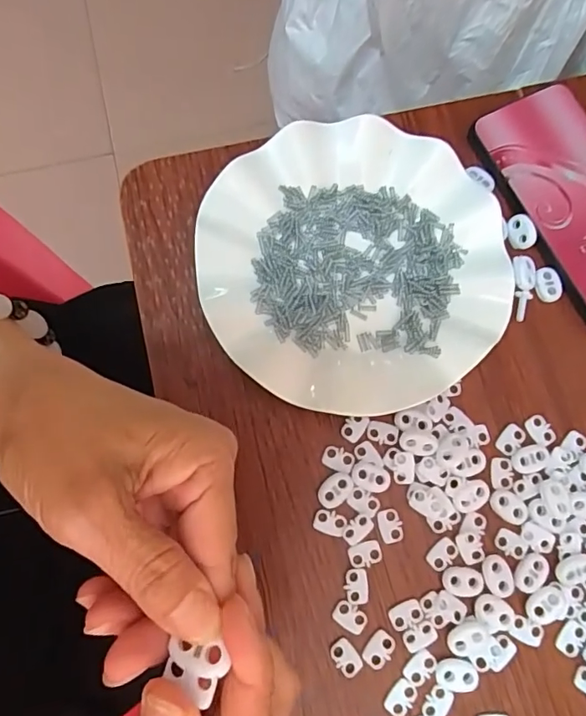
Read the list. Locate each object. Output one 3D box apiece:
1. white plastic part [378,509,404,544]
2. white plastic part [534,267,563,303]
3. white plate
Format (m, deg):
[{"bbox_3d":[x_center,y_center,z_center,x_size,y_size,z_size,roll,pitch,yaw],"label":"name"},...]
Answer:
[{"bbox_3d":[0.057,0.098,0.289,0.013,0.004,0.018,-10,80,-3],"label":"white plastic part"},{"bbox_3d":[0.164,-0.047,0.321,0.016,0.006,0.022,-21,81,-5],"label":"white plastic part"},{"bbox_3d":[0.036,-0.059,0.309,0.181,0.023,0.180,-1,80,-1],"label":"white plate"}]

